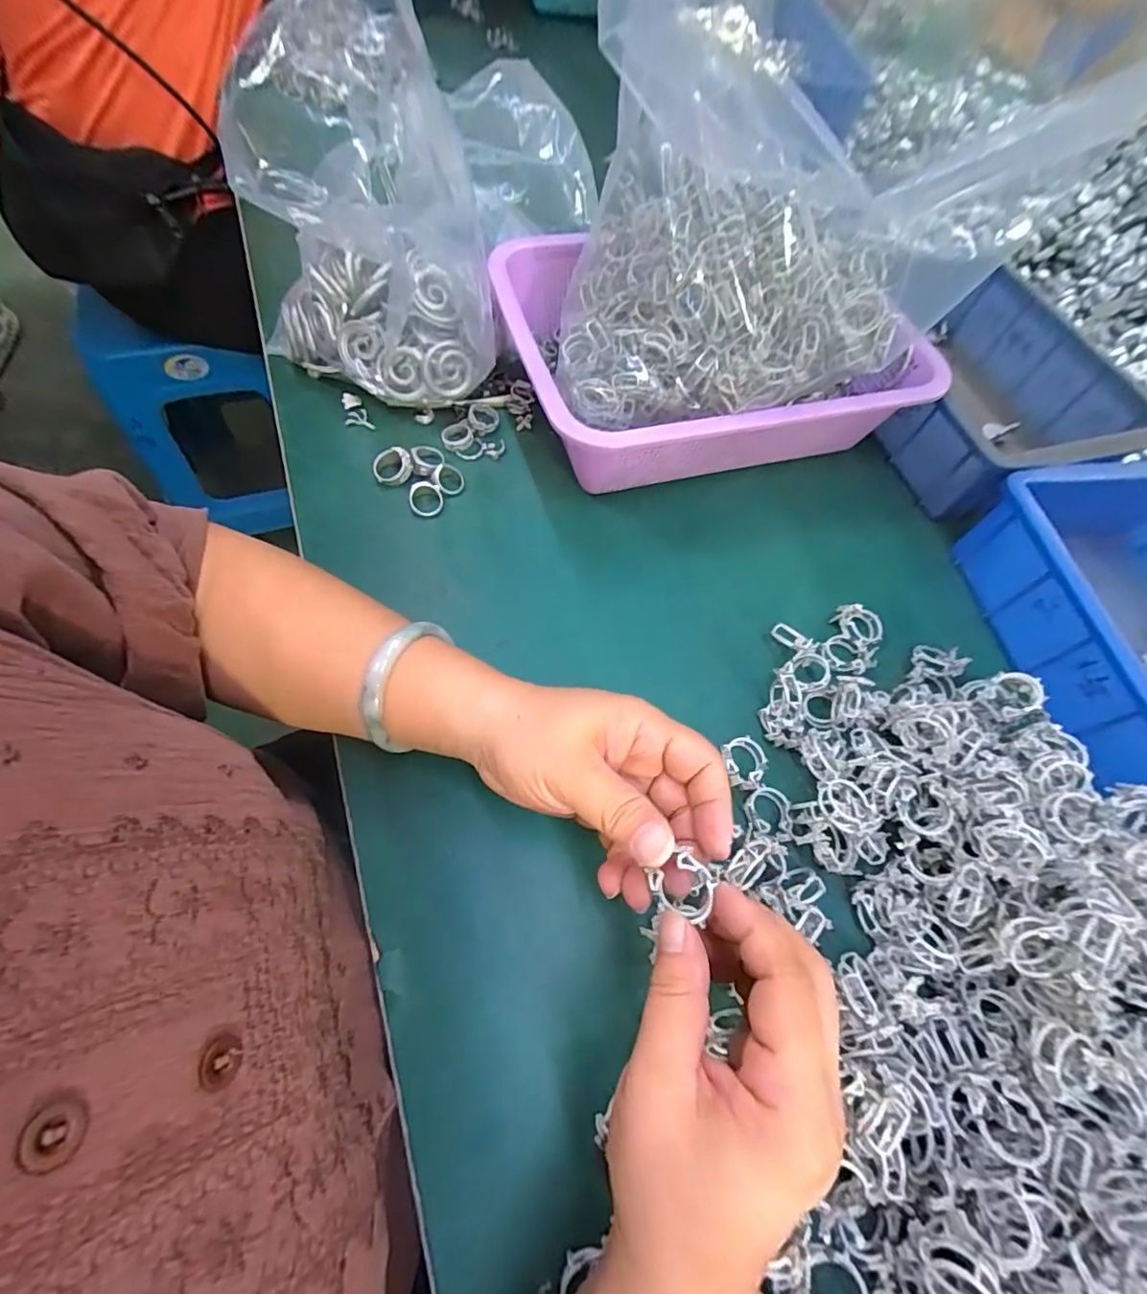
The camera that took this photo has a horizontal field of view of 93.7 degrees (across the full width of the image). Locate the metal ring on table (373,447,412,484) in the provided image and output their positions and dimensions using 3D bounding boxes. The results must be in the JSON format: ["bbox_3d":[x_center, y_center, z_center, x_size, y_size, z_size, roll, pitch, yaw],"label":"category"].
[{"bbox_3d":[-0.132,-0.132,0.392,0.027,0.012,0.024,-34,72,-19],"label":"metal ring on table"}]

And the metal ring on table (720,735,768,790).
[{"bbox_3d":[0.100,0.068,0.314,0.026,0.007,0.030,-13,66,-12],"label":"metal ring on table"}]

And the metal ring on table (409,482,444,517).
[{"bbox_3d":[-0.106,-0.106,0.386,0.025,0.005,0.025,1,86,-24],"label":"metal ring on table"}]

